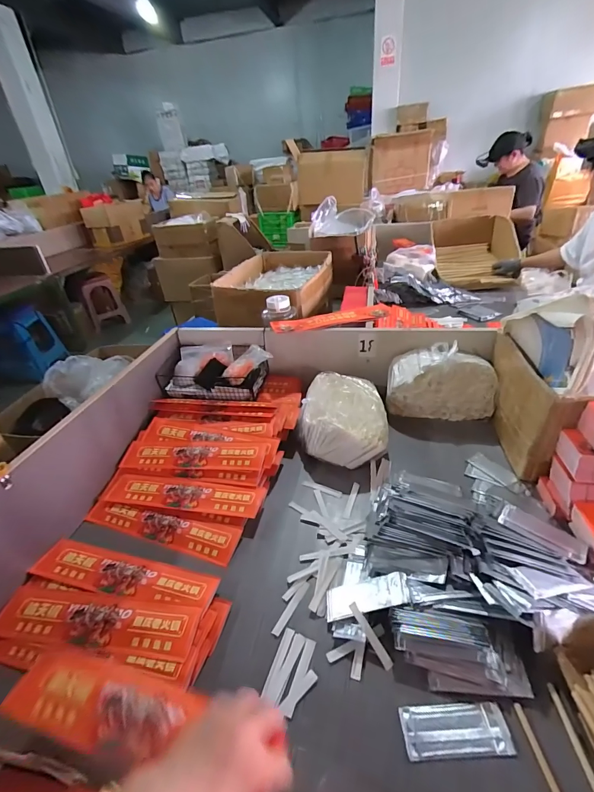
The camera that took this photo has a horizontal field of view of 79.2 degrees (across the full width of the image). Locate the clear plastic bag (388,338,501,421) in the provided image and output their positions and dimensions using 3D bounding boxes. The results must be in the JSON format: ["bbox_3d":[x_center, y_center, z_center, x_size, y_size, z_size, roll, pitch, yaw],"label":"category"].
[{"bbox_3d":[0.365,-0.037,0.922,0.254,0.166,0.089,4,35,13],"label":"clear plastic bag"}]

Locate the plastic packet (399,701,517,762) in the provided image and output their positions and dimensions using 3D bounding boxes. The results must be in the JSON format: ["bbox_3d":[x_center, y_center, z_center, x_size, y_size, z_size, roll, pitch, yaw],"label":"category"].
[{"bbox_3d":[0.191,0.403,0.436,0.123,0.005,0.049,-4,34,1],"label":"plastic packet"}]

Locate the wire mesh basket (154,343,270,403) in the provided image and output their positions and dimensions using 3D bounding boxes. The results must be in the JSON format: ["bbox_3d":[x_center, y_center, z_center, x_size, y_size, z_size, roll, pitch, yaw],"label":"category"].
[{"bbox_3d":[-0.222,-0.072,1.003,0.294,0.100,0.160,3,35,12],"label":"wire mesh basket"}]

